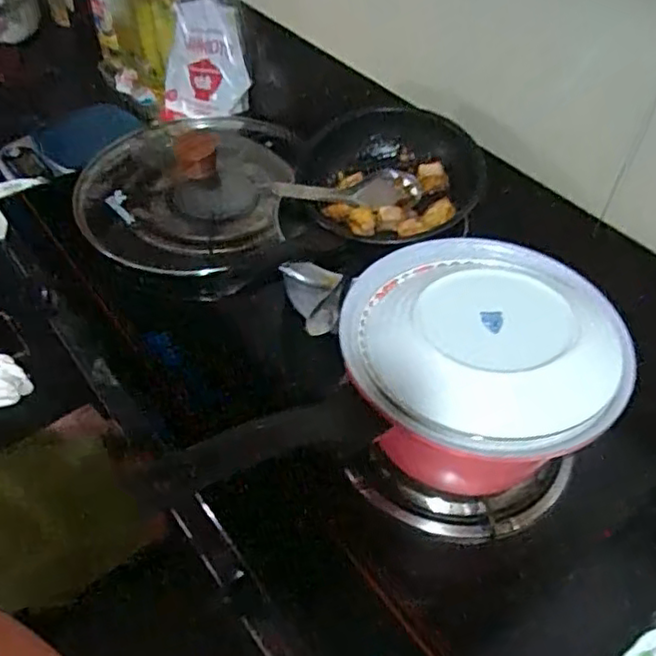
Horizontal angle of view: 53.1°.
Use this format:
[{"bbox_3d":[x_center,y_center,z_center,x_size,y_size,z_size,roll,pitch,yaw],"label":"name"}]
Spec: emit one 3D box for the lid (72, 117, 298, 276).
[{"bbox_3d":[-0.173,-0.176,0.795,0.248,0.057,0.312,-1,47,-3],"label":"lid"}]

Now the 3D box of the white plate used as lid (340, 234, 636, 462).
[{"bbox_3d":[0.110,-0.004,0.468,0.190,0.038,0.195,1,47,-1],"label":"white plate used as lid"}]

